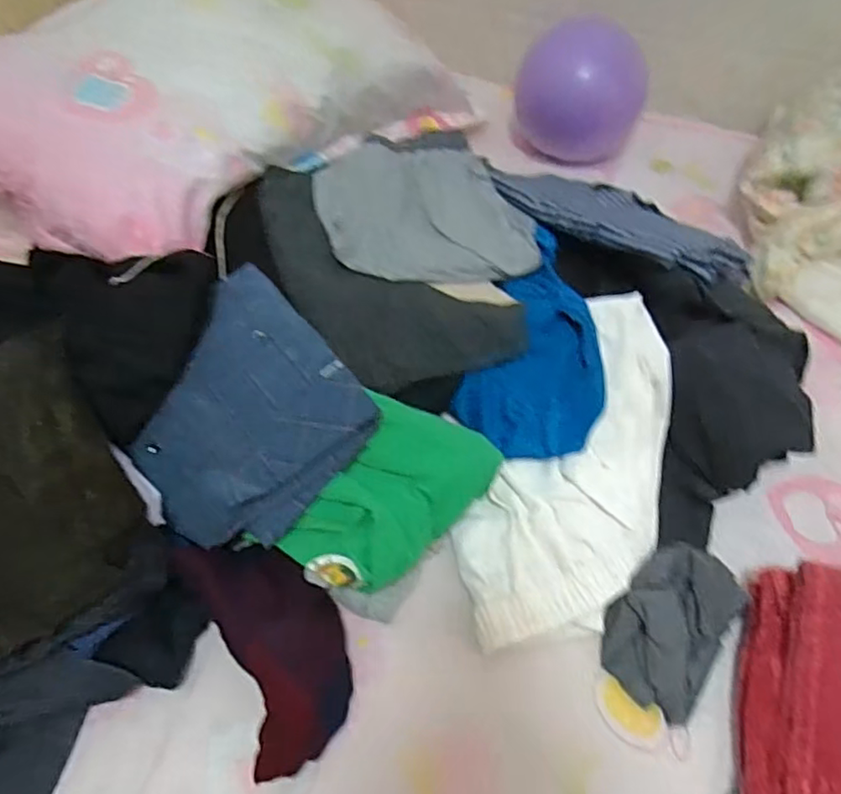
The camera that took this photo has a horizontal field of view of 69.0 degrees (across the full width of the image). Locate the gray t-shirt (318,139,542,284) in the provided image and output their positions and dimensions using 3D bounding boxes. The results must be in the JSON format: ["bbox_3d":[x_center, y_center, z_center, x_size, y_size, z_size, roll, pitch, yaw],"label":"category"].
[{"bbox_3d":[0.005,-0.225,0.721,0.246,0.054,0.229,-6,55,-3],"label":"gray t-shirt"}]

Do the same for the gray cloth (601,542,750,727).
[{"bbox_3d":[0.238,0.210,0.579,0.095,0.027,0.154,32,61,20],"label":"gray cloth"}]

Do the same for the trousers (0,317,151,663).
[{"bbox_3d":[-0.388,0.078,0.551,0.216,0.058,0.294,-26,58,-16],"label":"trousers"}]

